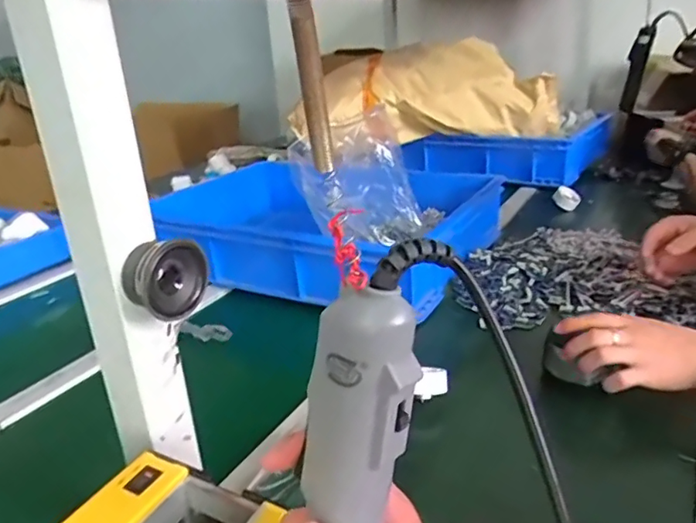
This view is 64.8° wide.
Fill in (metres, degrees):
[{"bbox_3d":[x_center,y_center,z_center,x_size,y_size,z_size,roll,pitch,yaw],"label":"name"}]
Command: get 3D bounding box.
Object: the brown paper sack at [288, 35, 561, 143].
[{"bbox_3d":[0.207,-0.447,1.460,0.658,0.216,0.359,0,24,8],"label":"brown paper sack"}]

